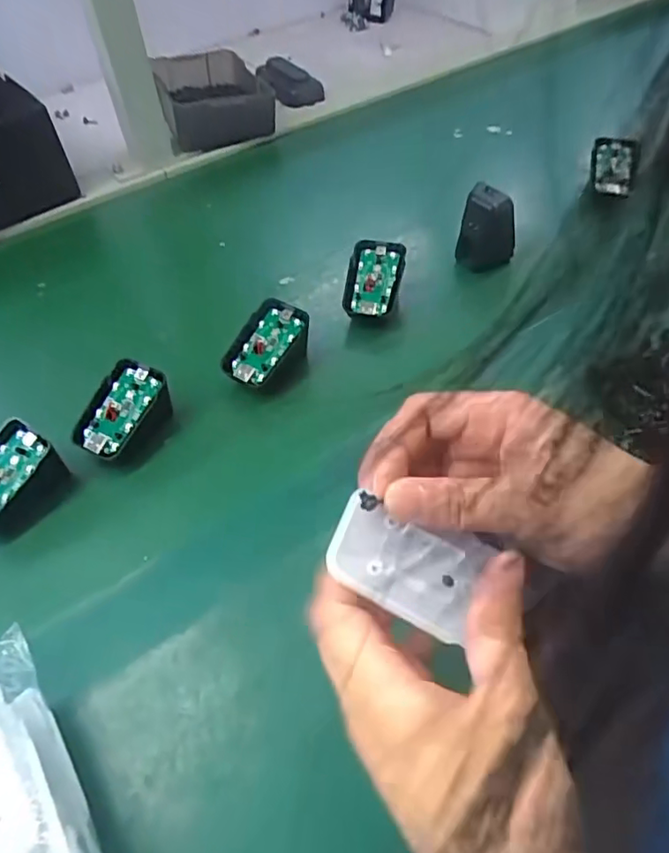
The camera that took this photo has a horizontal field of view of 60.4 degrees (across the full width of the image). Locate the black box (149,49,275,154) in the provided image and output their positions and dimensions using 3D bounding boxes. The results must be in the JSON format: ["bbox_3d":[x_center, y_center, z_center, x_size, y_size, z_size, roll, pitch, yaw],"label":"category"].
[{"bbox_3d":[-0.141,-0.388,0.666,0.116,0.055,0.155,-13,54,-7],"label":"black box"}]

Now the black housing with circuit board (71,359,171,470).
[{"bbox_3d":[-0.146,-0.006,0.399,0.050,0.038,0.068,22,57,17],"label":"black housing with circuit board"}]

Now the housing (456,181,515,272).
[{"bbox_3d":[0.131,-0.167,0.491,0.046,0.069,0.029,17,56,14],"label":"housing"}]

